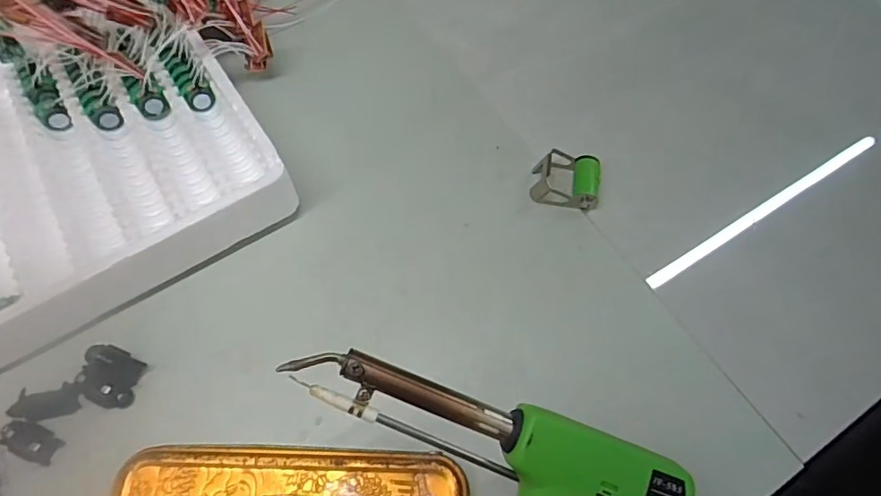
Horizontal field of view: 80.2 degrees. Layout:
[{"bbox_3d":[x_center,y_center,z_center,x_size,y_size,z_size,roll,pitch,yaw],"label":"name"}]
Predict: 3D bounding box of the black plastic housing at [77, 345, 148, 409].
[{"bbox_3d":[-0.204,0.078,0.320,0.033,0.013,0.032,8,60,4],"label":"black plastic housing"}]

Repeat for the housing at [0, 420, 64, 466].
[{"bbox_3d":[-0.238,0.111,0.301,0.031,0.011,0.018,20,62,11],"label":"housing"}]

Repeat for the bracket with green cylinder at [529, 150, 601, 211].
[{"bbox_3d":[0.095,-0.054,0.393,0.048,0.021,0.045,14,61,7],"label":"bracket with green cylinder"}]

